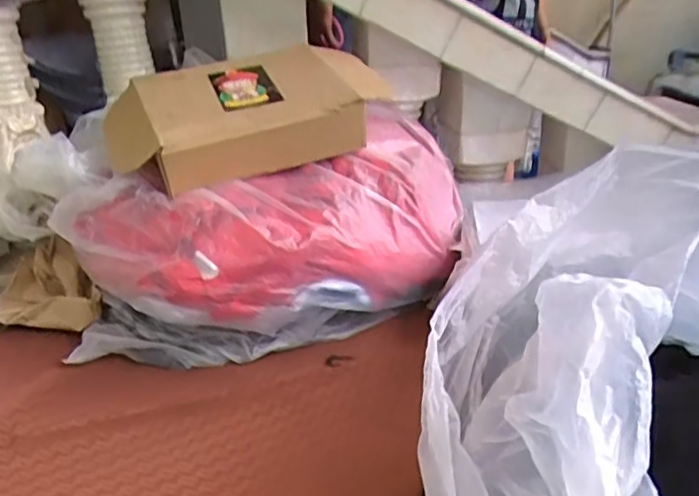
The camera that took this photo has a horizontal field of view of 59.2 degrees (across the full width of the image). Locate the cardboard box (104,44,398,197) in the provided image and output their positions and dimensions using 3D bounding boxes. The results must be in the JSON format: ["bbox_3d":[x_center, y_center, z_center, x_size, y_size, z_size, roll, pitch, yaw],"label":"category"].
[{"bbox_3d":[-0.138,-0.184,0.841,0.368,0.122,0.204,-11,26,-18],"label":"cardboard box"}]

